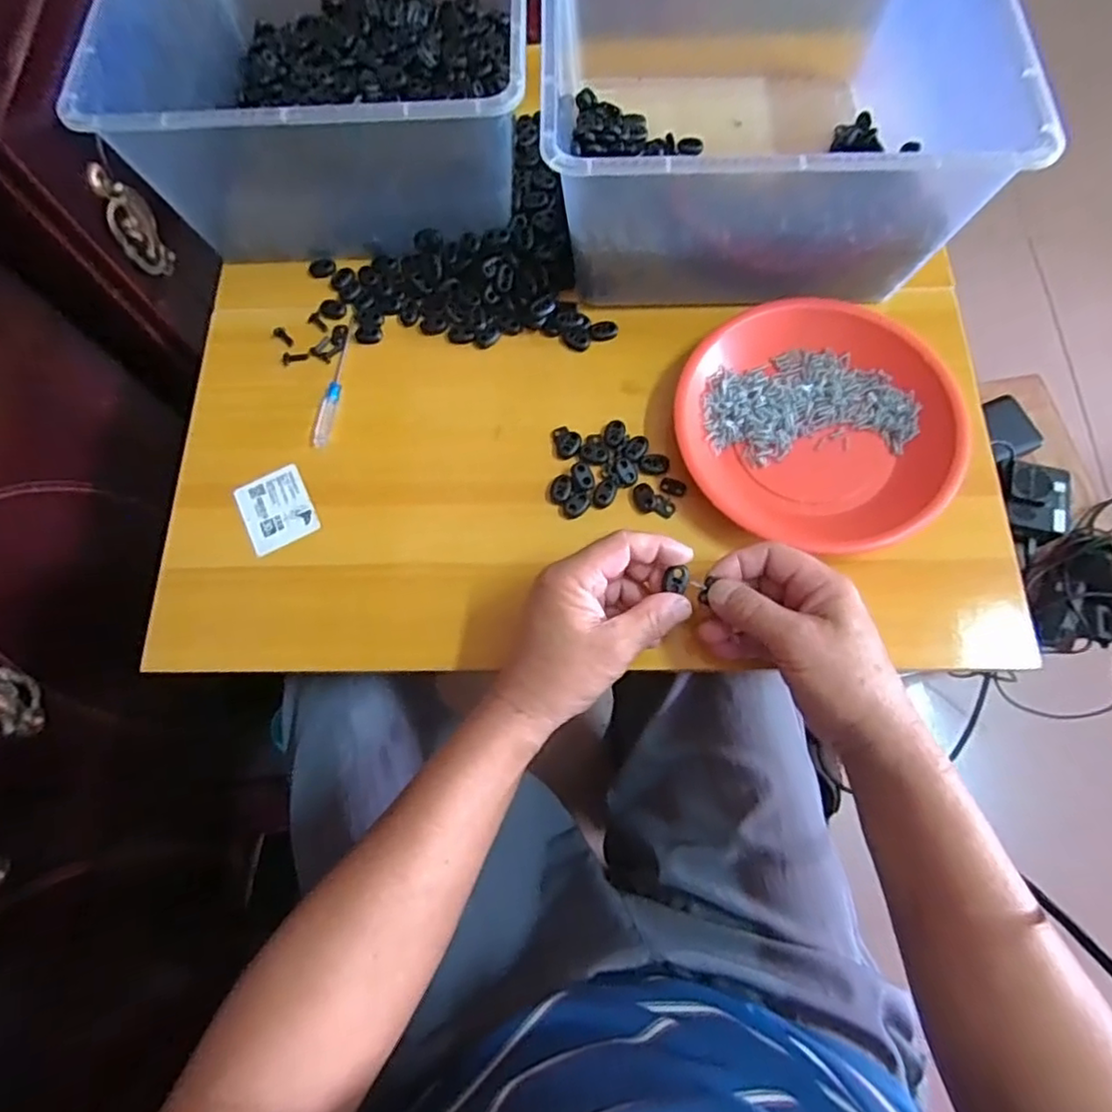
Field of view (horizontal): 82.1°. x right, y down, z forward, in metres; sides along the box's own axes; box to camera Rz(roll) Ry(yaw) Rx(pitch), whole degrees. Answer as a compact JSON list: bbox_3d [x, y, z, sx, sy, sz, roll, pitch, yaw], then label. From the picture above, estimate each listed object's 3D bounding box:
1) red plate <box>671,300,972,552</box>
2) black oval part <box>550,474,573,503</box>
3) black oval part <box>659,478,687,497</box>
[{"bbox_3d":[0.180,-0.092,0.451,0.189,0.032,0.174,-1,71,2],"label":"red plate"},{"bbox_3d":[0.004,-0.048,0.459,0.015,0.006,0.020,6,72,4],"label":"black oval part"},{"bbox_3d":[0.084,-0.049,0.457,0.019,0.004,0.012,16,73,7],"label":"black oval part"}]

